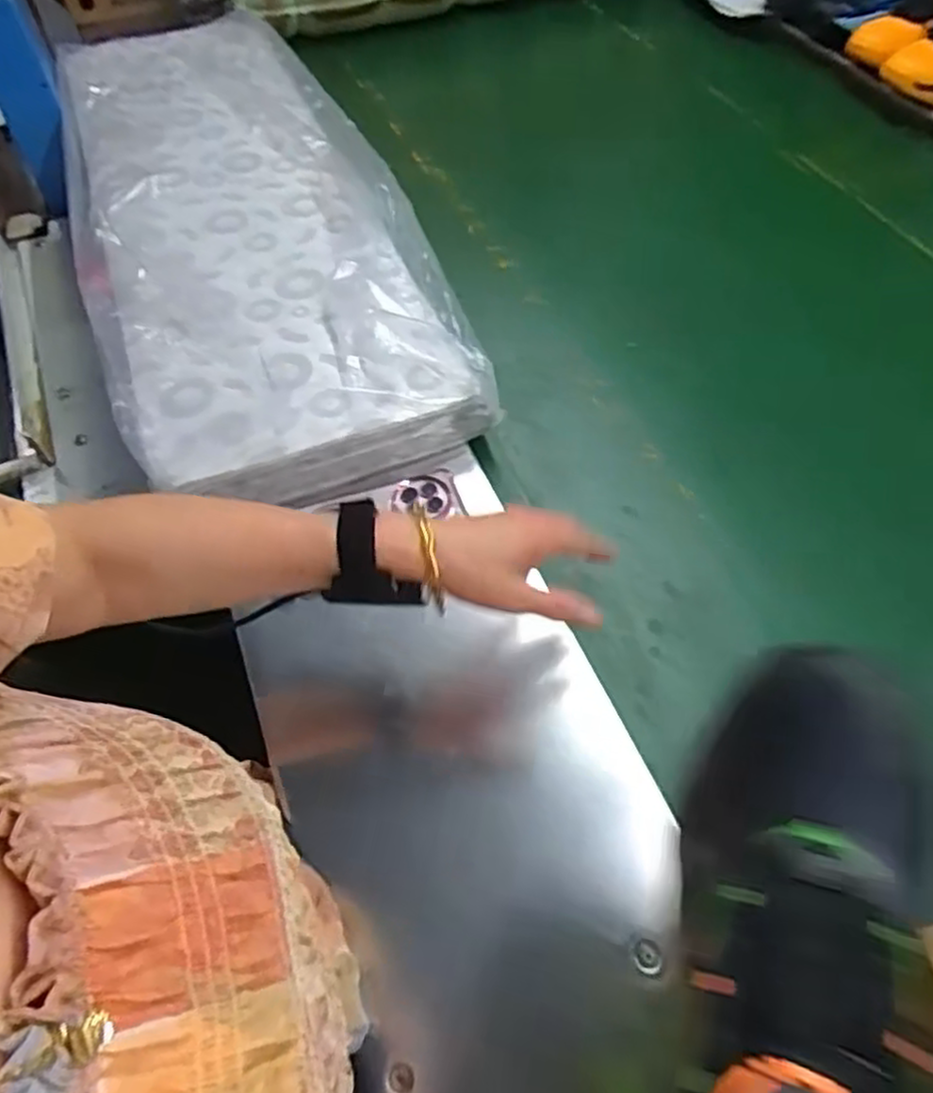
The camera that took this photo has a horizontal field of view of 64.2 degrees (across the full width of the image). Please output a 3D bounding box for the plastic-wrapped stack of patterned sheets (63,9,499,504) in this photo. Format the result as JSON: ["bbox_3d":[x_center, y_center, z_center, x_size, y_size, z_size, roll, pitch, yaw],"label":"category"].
[{"bbox_3d":[-0.271,-0.385,0.849,0.337,0.066,0.870,-20,57,-12],"label":"plastic-wrapped stack of patterned sheets"}]

